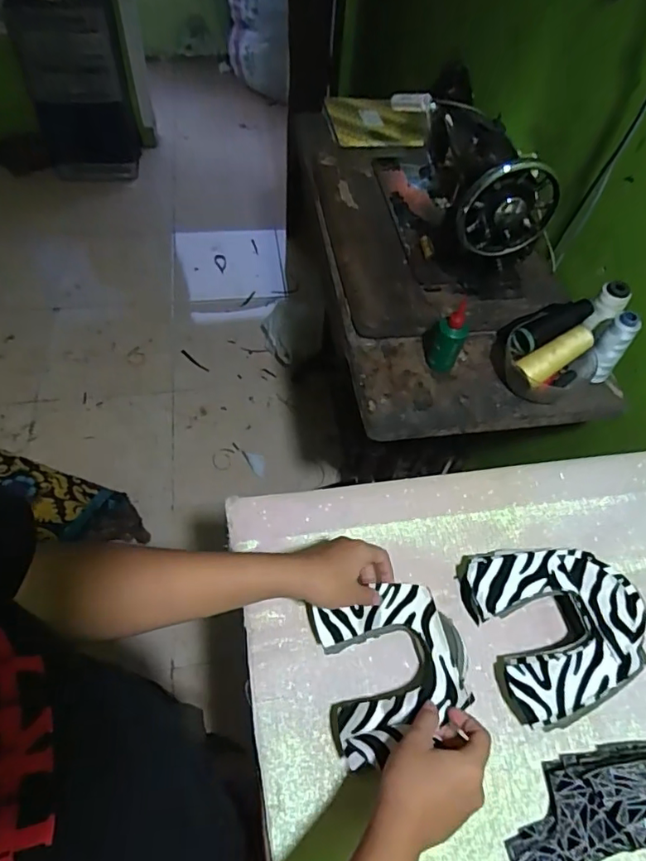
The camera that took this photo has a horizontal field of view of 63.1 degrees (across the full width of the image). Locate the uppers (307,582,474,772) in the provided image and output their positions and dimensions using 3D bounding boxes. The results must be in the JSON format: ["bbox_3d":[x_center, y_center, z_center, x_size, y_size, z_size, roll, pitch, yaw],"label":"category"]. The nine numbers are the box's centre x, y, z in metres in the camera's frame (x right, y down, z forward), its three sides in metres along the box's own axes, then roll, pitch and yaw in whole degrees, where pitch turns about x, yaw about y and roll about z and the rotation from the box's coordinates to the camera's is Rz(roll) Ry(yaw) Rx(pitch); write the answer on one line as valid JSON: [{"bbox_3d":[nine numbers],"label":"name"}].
[{"bbox_3d":[0.067,0.228,0.514,0.141,0.053,0.140,-12,57,-13],"label":"uppers"}]

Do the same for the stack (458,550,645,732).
[{"bbox_3d":[0.238,0.196,0.537,0.141,0.068,0.167,-8,57,-10],"label":"stack"}]

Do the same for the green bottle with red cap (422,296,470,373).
[{"bbox_3d":[0.177,-0.138,0.754,0.055,0.100,0.059,18,56,8],"label":"green bottle with red cap"}]

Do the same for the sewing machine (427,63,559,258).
[{"bbox_3d":[0.245,-0.412,0.850,0.137,0.213,0.350,0,56,-5],"label":"sewing machine"}]

